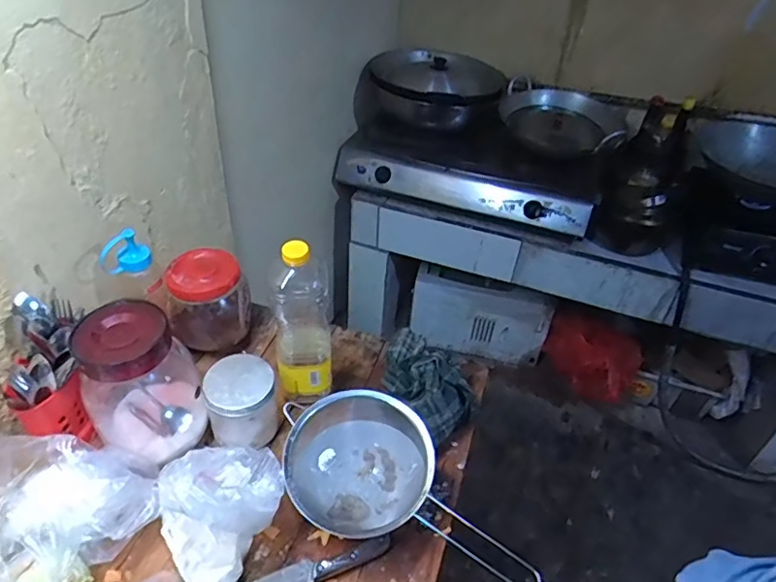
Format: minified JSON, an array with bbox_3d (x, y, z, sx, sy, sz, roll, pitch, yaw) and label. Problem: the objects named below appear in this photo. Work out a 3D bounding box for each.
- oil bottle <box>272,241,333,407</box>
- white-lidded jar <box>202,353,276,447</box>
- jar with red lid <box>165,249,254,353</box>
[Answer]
[{"bbox_3d":[-0.114,0.035,0.738,0.069,0.251,0.084,0,40,-5],"label":"oil bottle"},{"bbox_3d":[-0.192,0.149,0.721,0.084,0.099,0.079,3,40,-2],"label":"white-lidded jar"},{"bbox_3d":[-0.268,0.019,0.826,0.109,0.127,0.103,3,40,-2],"label":"jar with red lid"}]

